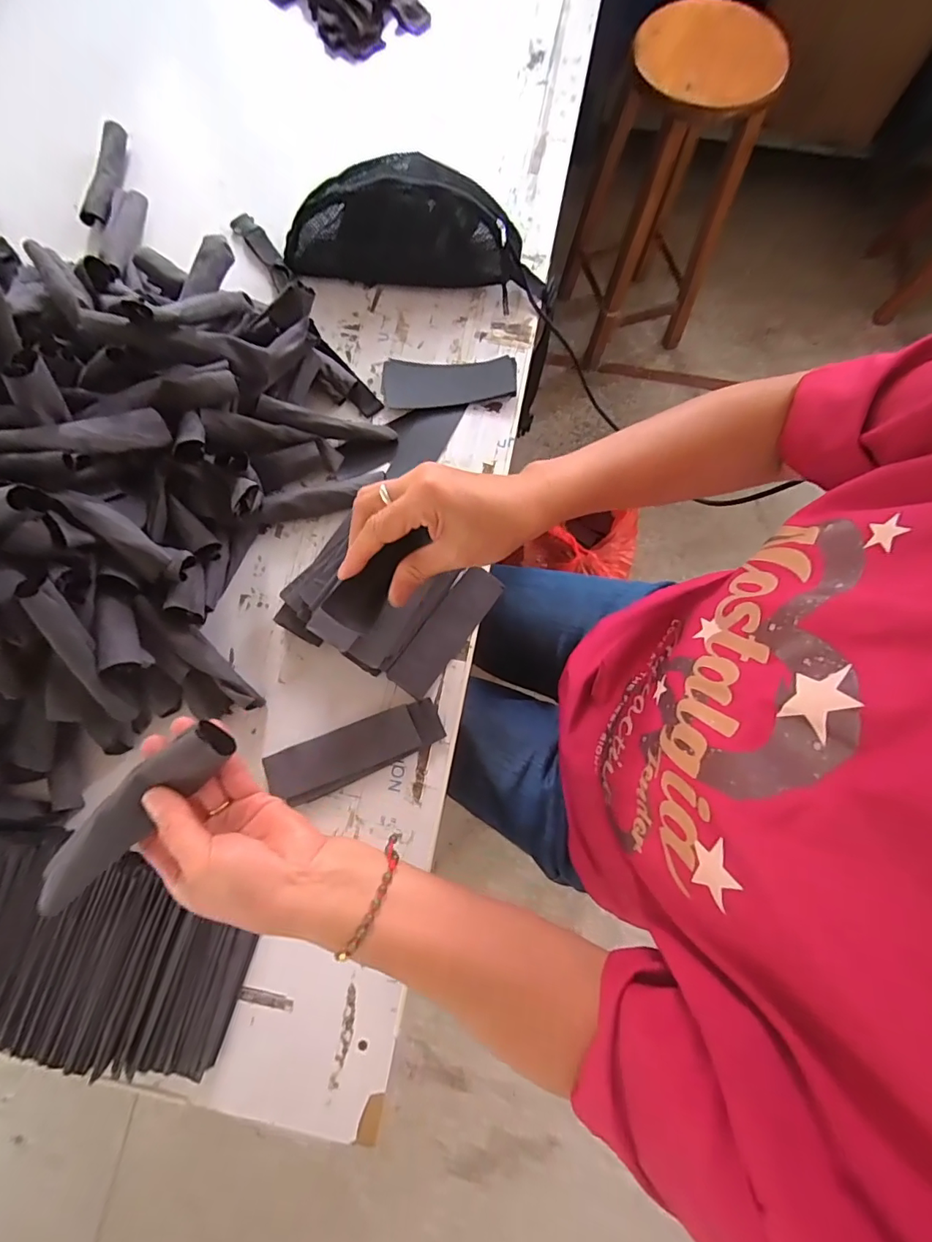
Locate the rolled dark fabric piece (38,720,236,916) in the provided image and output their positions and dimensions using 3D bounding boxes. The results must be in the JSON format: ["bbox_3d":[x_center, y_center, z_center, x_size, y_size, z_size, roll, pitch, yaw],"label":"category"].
[{"bbox_3d":[-0.211,0.121,0.314,0.147,0.024,0.031,-45,80,1],"label":"rolled dark fabric piece"}]

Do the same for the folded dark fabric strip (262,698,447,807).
[{"bbox_3d":[-0.108,0.126,0.487,0.169,0.017,0.054,-23,78,-4],"label":"folded dark fabric strip"}]

